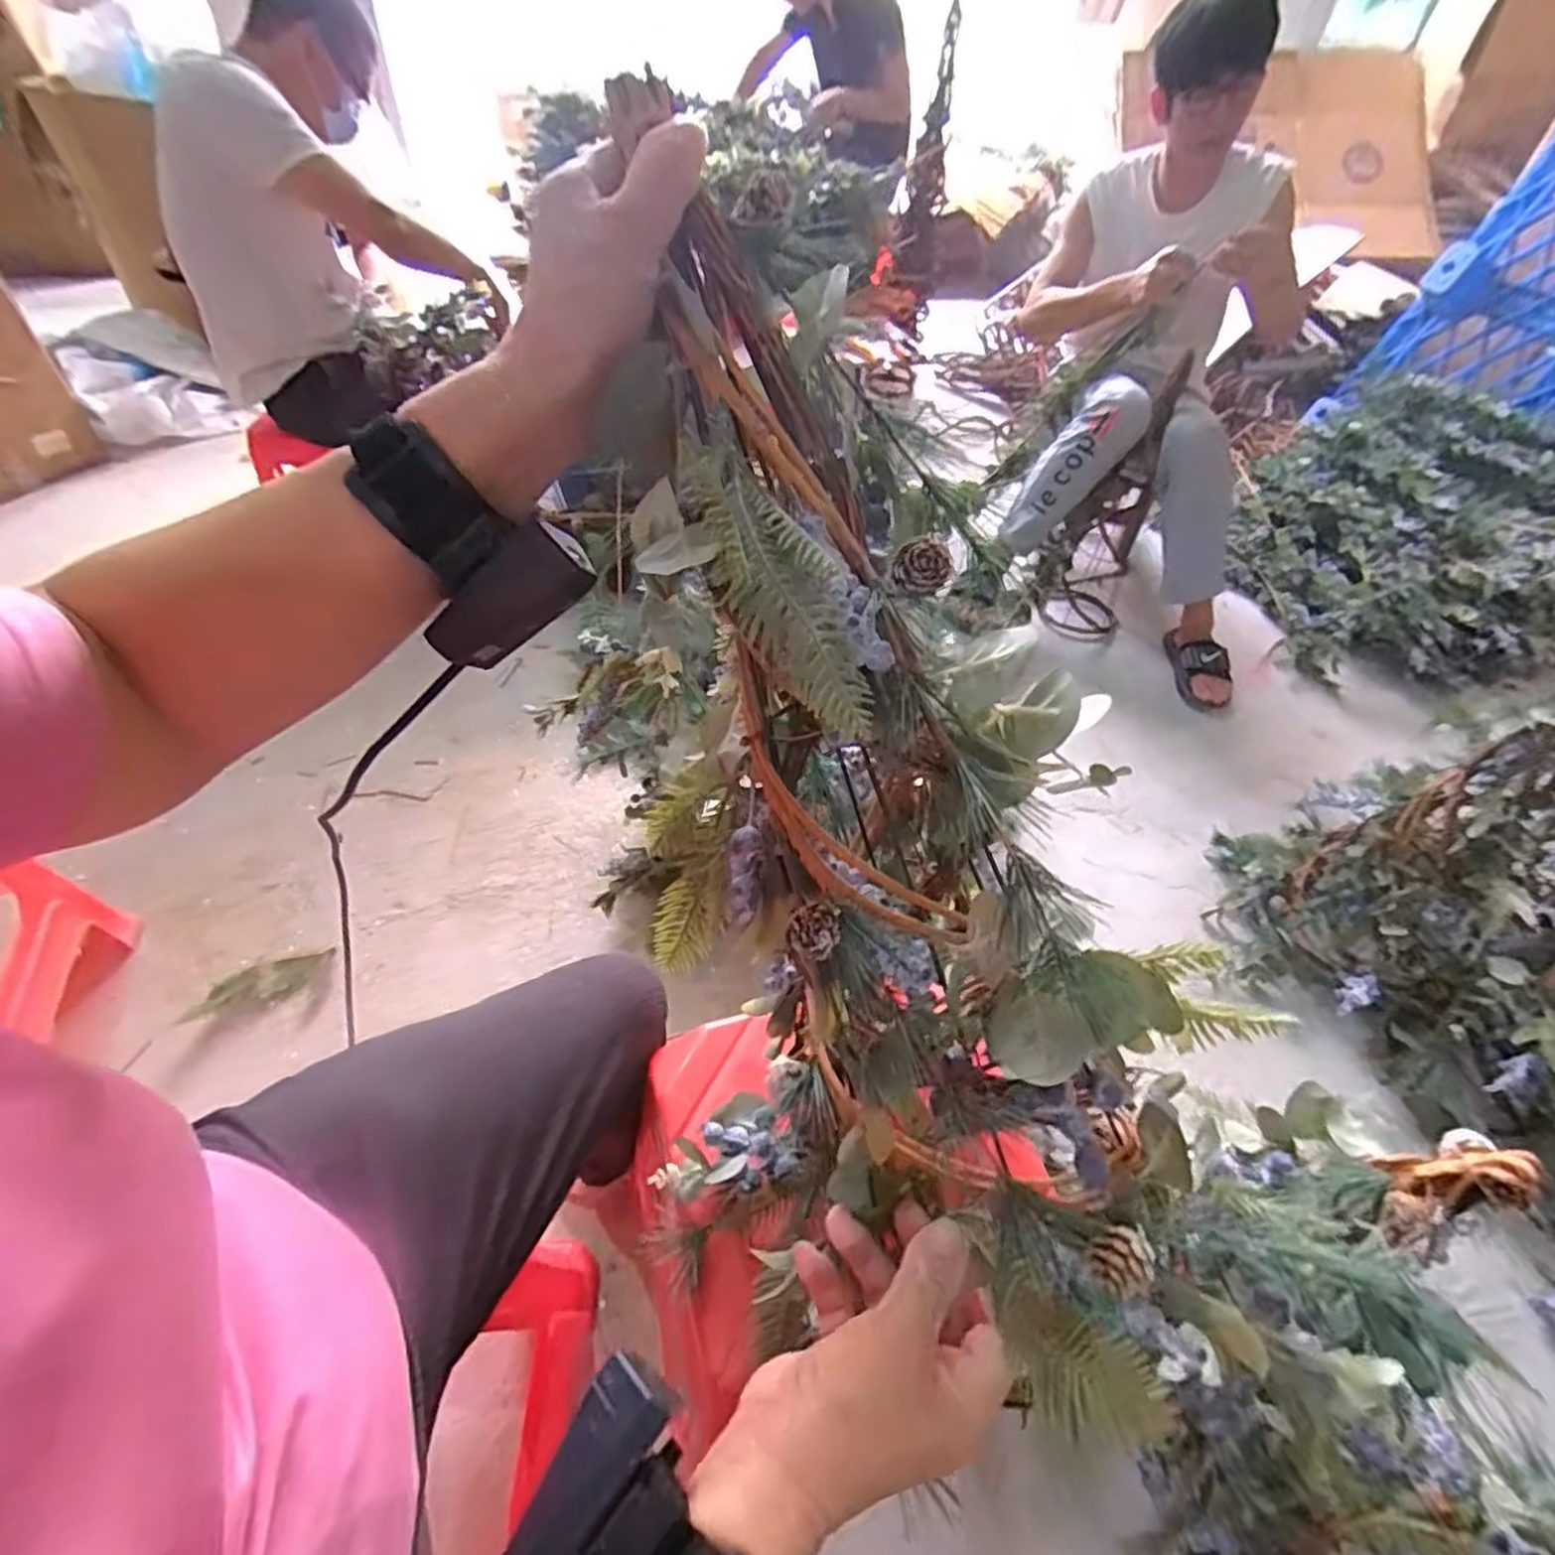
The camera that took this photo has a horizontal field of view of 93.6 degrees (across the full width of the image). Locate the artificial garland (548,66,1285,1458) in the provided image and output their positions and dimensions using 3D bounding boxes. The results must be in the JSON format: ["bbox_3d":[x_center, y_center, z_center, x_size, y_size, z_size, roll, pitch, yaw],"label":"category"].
[{"bbox_3d":[0.042,0.016,0.389,0.230,0.570,0.244,-16,10,-18],"label":"artificial garland"}]

